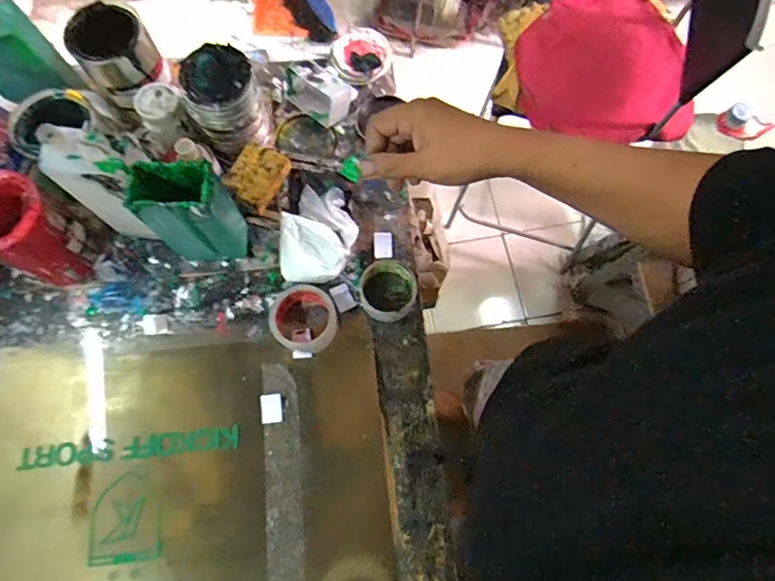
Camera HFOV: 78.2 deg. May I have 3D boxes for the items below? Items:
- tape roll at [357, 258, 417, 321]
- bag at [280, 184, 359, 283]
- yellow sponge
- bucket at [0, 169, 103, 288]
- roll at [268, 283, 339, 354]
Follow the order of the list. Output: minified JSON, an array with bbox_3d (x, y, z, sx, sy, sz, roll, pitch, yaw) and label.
[{"bbox_3d":[0.004,-0.005,0.708,0.085,0.036,0.098,28,74,8],"label":"tape roll"},{"bbox_3d":[-0.103,-0.087,0.728,0.109,0.049,0.147,4,72,1],"label":"bag"},{"bbox_3d":[-0.197,-0.179,0.730,0.072,0.025,0.091,29,74,8],"label":"yellow sponge"},{"bbox_3d":[-0.484,-0.074,0.662,0.101,0.161,0.102,0,72,-1],"label":"bucket"},{"bbox_3d":[-0.121,0.042,0.682,0.094,0.054,0.089,0,72,-1],"label":"roll"}]

